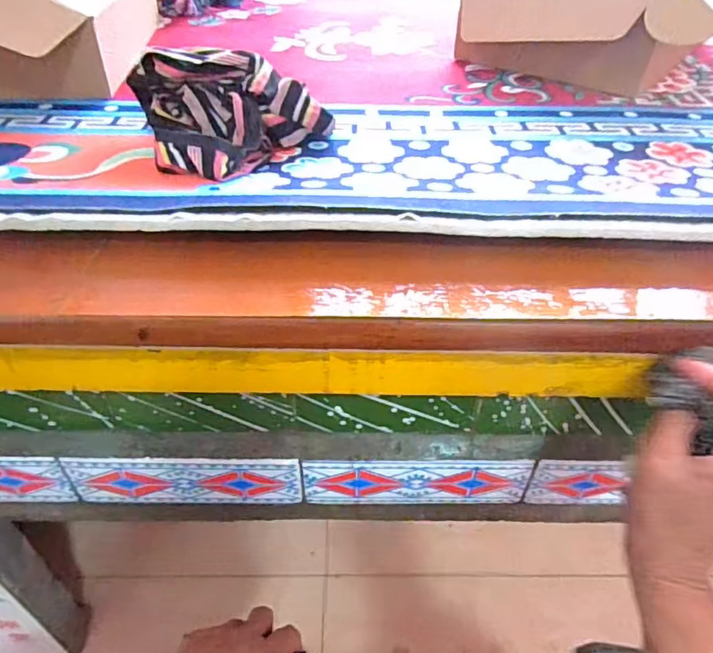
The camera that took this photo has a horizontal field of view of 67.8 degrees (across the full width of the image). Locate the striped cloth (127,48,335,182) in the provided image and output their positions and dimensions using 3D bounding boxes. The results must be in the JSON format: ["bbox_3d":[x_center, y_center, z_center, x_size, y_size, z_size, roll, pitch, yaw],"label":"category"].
[{"bbox_3d":[-0.114,-0.204,0.500,0.171,0.079,0.174,-20,47,-22],"label":"striped cloth"}]

